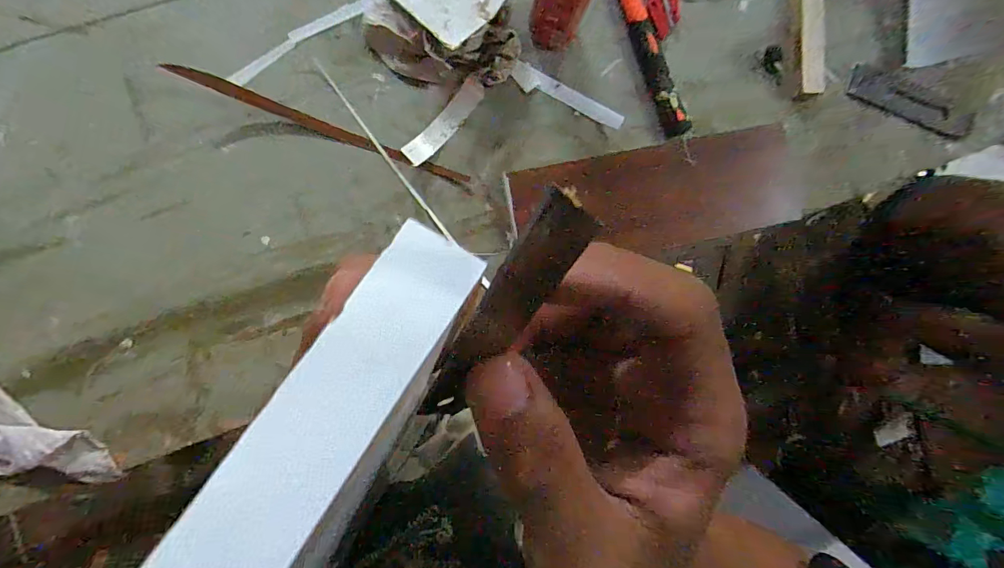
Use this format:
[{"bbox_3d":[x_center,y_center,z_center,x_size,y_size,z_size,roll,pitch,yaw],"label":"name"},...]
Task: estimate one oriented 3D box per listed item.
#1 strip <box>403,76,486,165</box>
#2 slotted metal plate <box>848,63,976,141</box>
[{"bbox_3d":[-0.064,-0.181,0.480,0.028,0.018,0.115,43,89,-6],"label":"strip"},{"bbox_3d":[0.508,-0.226,0.534,0.173,0.011,0.037,20,114,-5],"label":"slotted metal plate"}]

